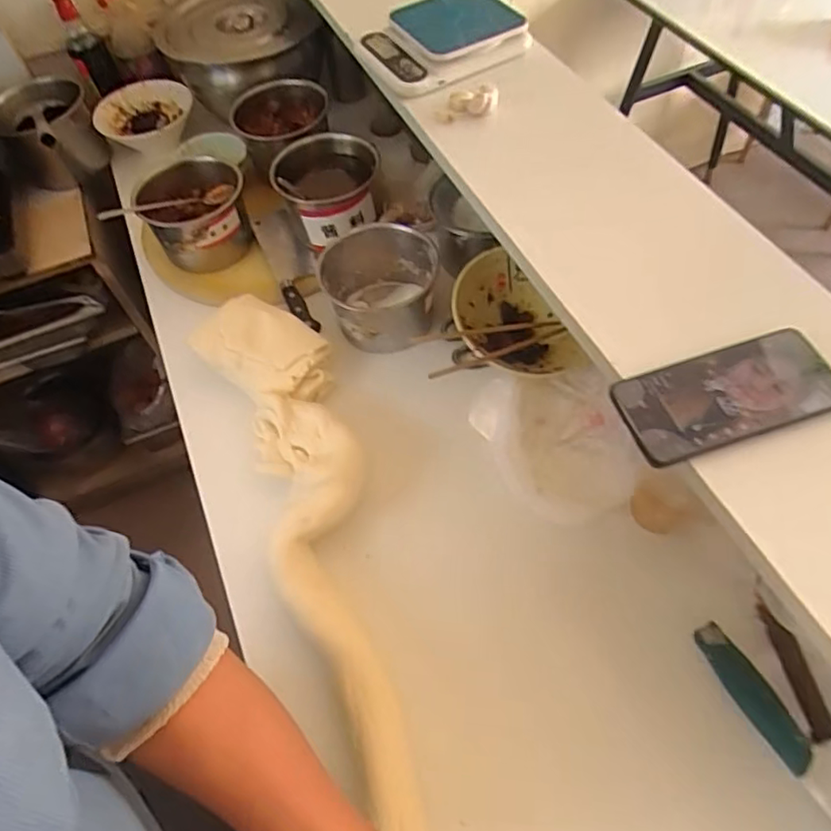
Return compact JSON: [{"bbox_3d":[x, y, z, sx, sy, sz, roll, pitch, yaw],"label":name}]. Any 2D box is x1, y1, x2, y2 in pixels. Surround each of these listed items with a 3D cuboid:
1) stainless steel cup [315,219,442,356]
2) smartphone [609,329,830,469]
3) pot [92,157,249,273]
[{"bbox_3d":[-0.047,-0.173,0.809,0.149,0.099,0.152,-2,58,3],"label":"stainless steel cup"},{"bbox_3d":[0.233,-0.017,0.448,0.154,0.015,0.078,-19,59,0],"label":"smartphone"},{"bbox_3d":[-0.334,-0.301,0.903,0.152,0.102,0.153,-3,58,3],"label":"pot"}]

